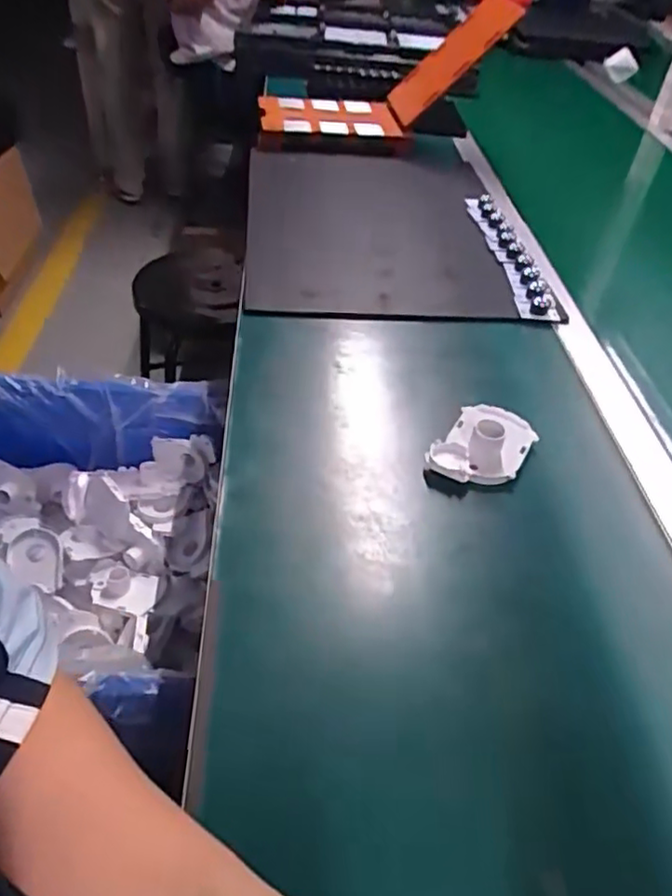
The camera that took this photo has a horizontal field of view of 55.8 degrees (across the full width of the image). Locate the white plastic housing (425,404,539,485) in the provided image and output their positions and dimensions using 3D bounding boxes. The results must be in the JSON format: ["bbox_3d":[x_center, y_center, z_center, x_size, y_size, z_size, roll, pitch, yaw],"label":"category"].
[{"bbox_3d":[0.124,-0.001,0.540,0.067,0.036,0.090,27,48,20],"label":"white plastic housing"}]

